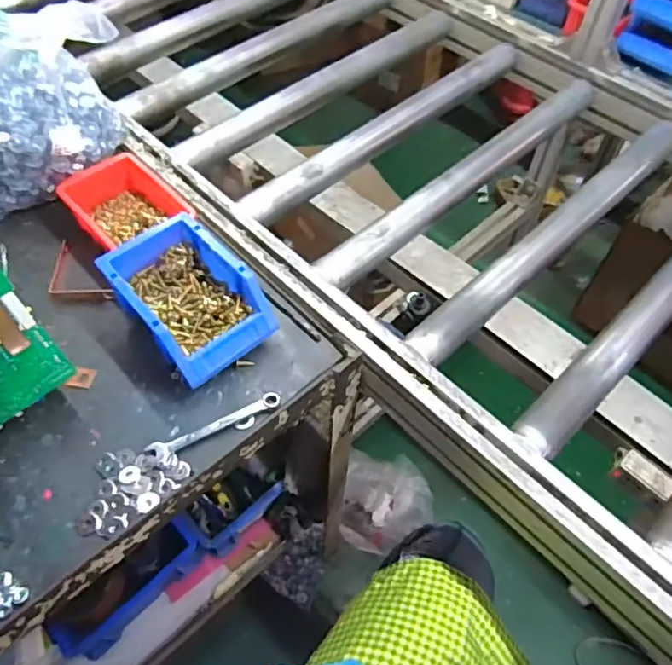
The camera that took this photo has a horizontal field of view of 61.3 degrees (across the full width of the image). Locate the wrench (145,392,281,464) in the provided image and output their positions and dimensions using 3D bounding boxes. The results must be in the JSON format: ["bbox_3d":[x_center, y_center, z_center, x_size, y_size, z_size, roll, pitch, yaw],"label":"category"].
[{"bbox_3d":[-0.110,0.087,0.526,0.125,0.010,0.019,-23,59,-16],"label":"wrench"}]

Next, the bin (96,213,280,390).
[{"bbox_3d":[-0.149,-0.033,0.571,0.111,0.075,0.161,-35,63,-22],"label":"bin"}]

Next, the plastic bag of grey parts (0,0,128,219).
[{"bbox_3d":[-0.340,-0.261,0.626,0.183,0.217,0.132,-27,60,-18],"label":"plastic bag of grey parts"}]

